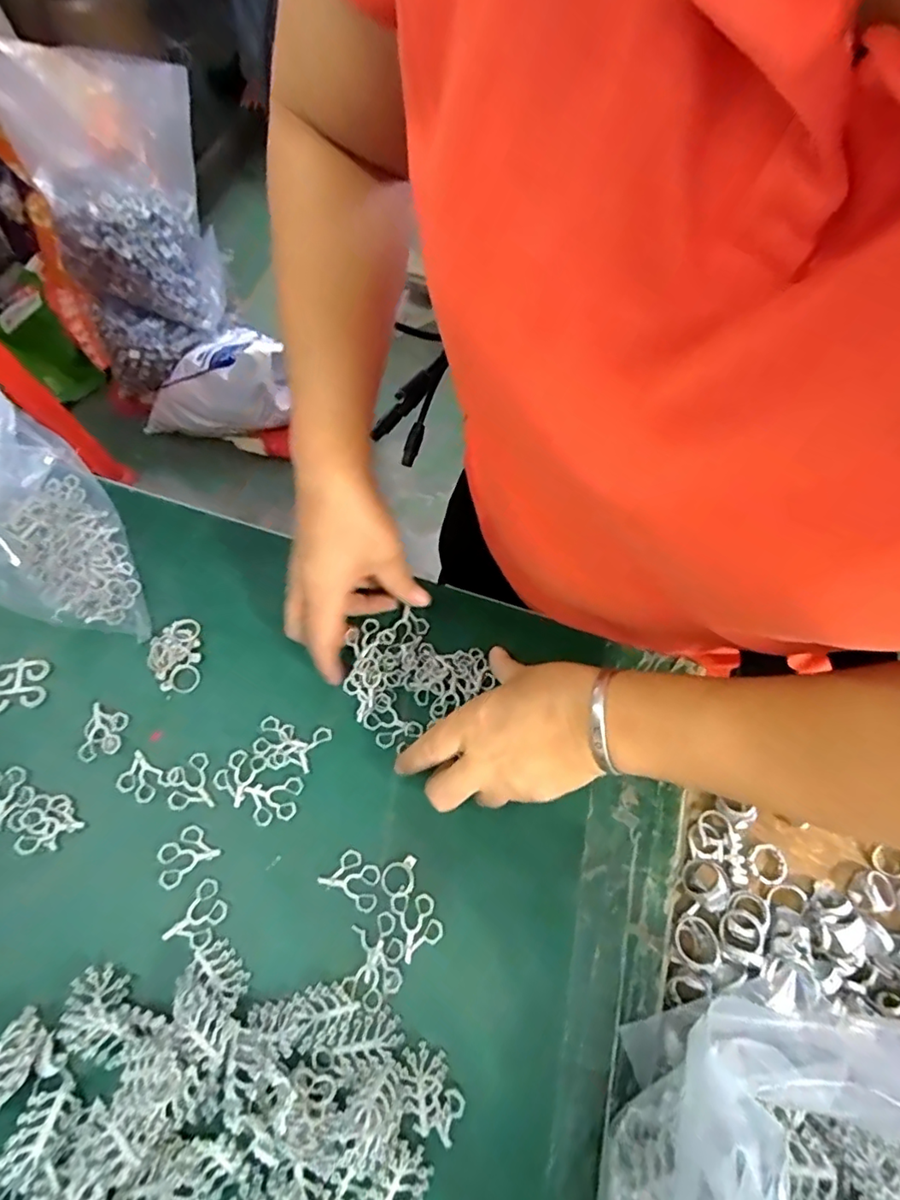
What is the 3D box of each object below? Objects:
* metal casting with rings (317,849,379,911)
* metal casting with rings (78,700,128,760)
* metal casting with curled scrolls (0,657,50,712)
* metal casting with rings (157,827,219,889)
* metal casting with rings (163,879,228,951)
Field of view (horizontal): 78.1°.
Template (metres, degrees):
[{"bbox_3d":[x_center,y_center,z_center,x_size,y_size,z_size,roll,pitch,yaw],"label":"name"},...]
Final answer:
[{"bbox_3d":[-0.057,0.167,0.332,0.035,0.004,0.024,29,66,11],"label":"metal casting with rings"},{"bbox_3d":[-0.227,0.087,0.364,0.026,0.004,0.036,5,63,-1],"label":"metal casting with rings"},{"bbox_3d":[-0.292,0.057,0.374,0.036,0.005,0.033,-8,64,-7],"label":"metal casting with curled scrolls"},{"bbox_3d":[-0.160,0.153,0.332,0.033,0.004,0.024,-34,70,-18],"label":"metal casting with rings"},{"bbox_3d":[-0.144,0.183,0.319,0.024,0.004,0.036,29,65,11],"label":"metal casting with rings"}]

